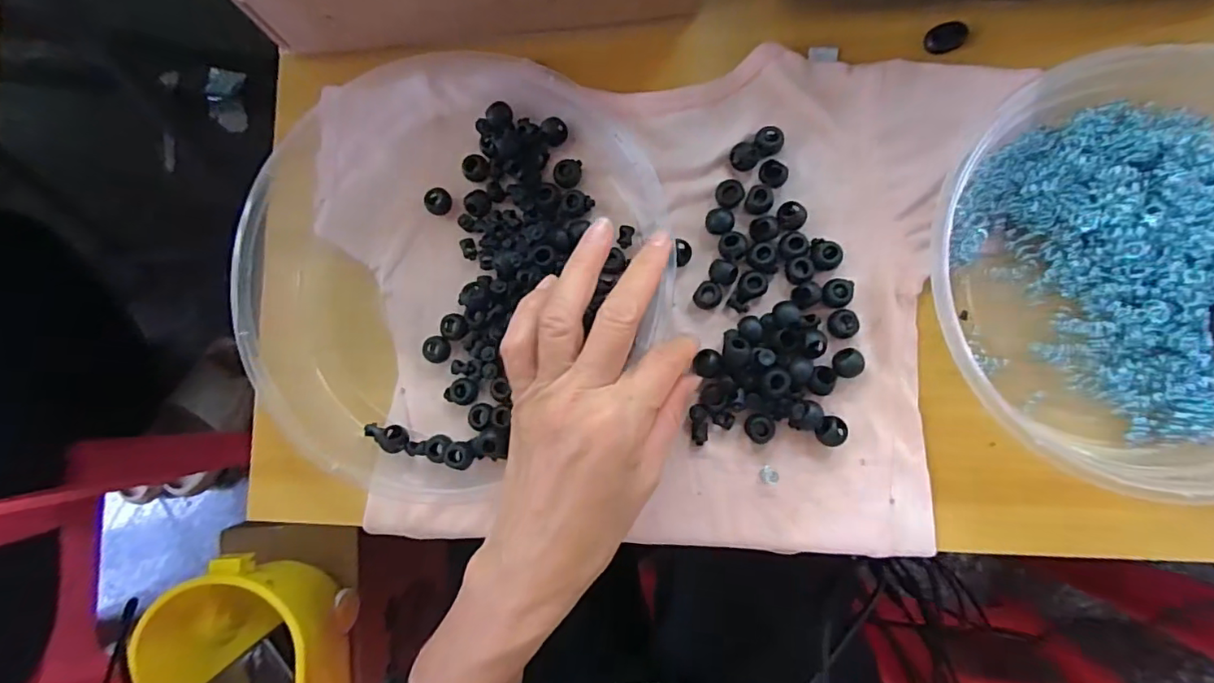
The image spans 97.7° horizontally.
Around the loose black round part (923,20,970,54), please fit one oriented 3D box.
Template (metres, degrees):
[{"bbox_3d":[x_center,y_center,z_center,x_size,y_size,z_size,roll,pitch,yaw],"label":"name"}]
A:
[{"bbox_3d":[0.187,-0.167,0.292,0.021,0.009,0.012,-17,85,7],"label":"loose black round part"}]

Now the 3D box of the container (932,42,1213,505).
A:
[{"bbox_3d":[0.272,-0.040,0.250,0.196,0.033,0.197,0,87,8],"label":"container"}]

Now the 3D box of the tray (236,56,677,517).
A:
[{"bbox_3d":[-0.102,-0.055,0.307,0.240,0.031,0.246,0,87,8],"label":"tray"}]

